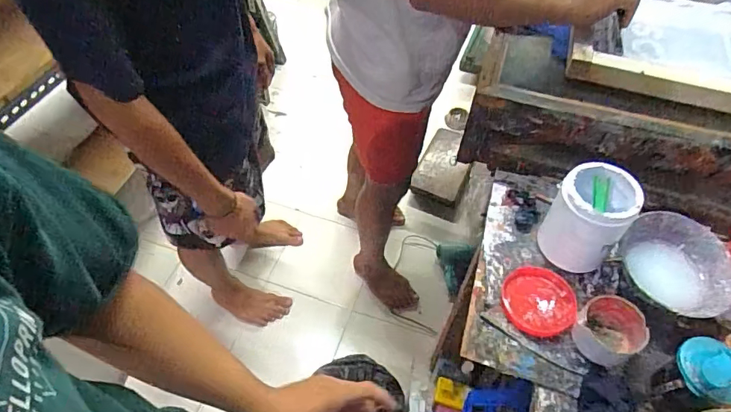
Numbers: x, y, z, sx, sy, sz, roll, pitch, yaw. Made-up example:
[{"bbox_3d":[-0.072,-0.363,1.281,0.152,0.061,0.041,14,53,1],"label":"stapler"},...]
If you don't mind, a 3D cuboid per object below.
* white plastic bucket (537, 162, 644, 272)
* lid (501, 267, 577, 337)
[{"bbox_3d":[0.318,0.020,0.679,0.093,0.141,0.087,1,51,-1],"label":"white plastic bucket"},{"bbox_3d":[0.248,0.135,0.681,0.098,0.017,0.102,1,51,-1],"label":"lid"}]

